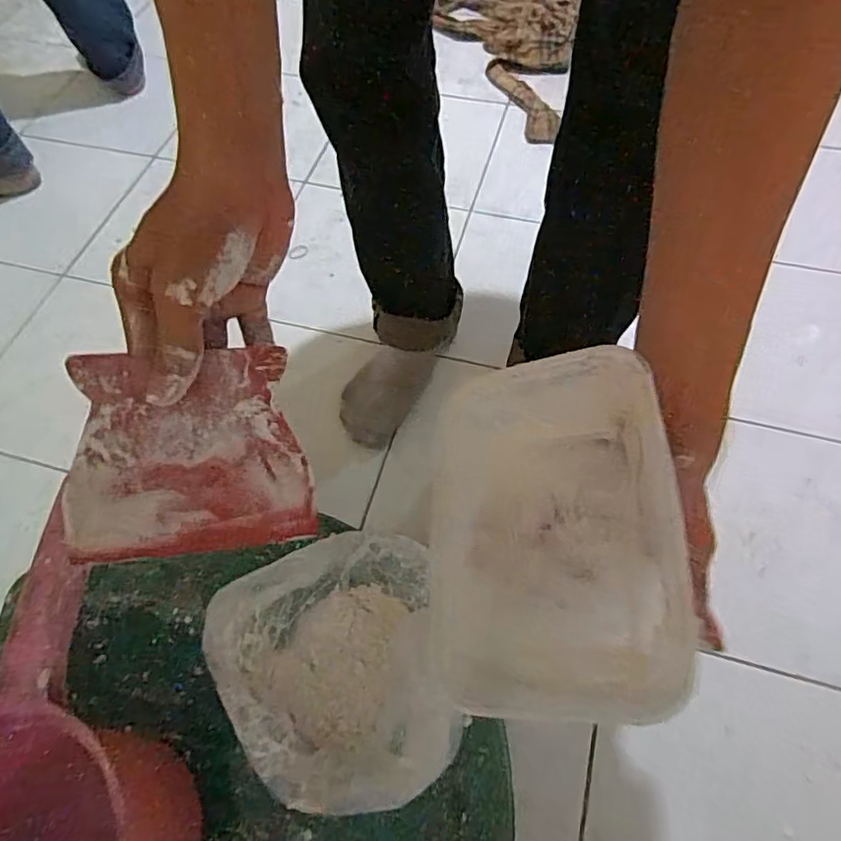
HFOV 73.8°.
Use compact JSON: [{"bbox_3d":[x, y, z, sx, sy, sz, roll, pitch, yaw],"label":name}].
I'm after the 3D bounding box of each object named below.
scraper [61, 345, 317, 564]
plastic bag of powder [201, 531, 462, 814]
[{"bbox_3d":[-0.122,0.018,0.296,0.119,0.004,0.105,-5,94,-15],"label":"scraper"},{"bbox_3d":[-0.043,0.140,0.322,0.120,0.073,0.139,-17,65,-12],"label":"plastic bag of powder"}]

